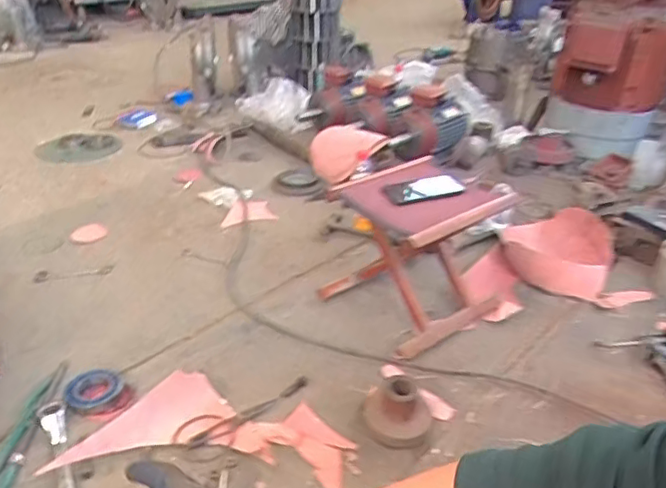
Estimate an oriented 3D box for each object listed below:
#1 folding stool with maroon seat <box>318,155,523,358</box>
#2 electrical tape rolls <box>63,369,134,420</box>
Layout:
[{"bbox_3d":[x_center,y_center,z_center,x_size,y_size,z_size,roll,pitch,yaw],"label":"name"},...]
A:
[{"bbox_3d":[0.191,0.006,1.272,0.325,0.273,0.267,-23,38,-35],"label":"folding stool with maroon seat"},{"bbox_3d":[-0.417,0.271,1.049,0.119,0.036,0.097,19,35,27],"label":"electrical tape rolls"}]

